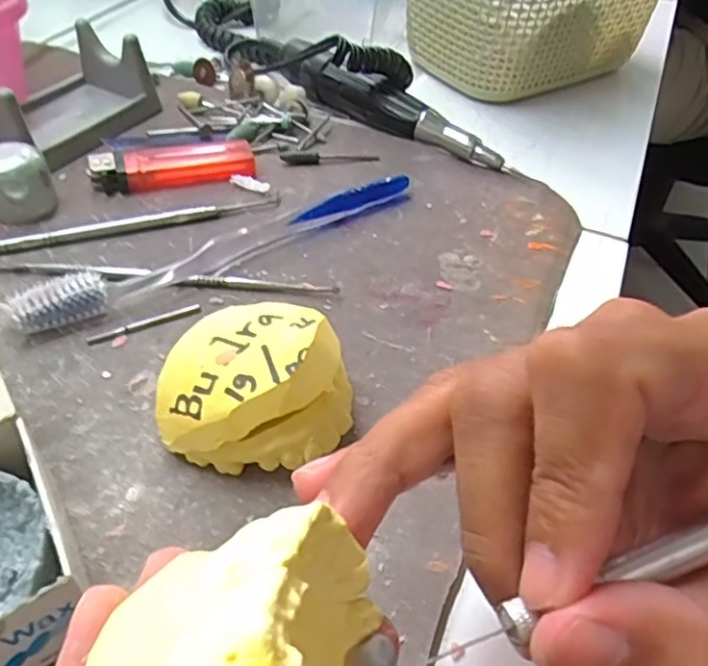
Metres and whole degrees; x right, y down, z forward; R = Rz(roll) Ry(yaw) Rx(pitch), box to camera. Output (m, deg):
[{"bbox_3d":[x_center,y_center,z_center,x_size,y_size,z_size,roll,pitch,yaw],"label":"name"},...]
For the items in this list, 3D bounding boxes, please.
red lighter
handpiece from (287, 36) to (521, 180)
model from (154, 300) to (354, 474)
[{"bbox_3d":[-0.090,-0.083,0.320,0.078,0.012,0.021,-9,47,-12],"label":"red lighter"},{"bbox_3d":[0.016,-0.128,0.361,0.162,0.030,0.026,34,53,26],"label":"handpiece"},{"bbox_3d":[-0.033,0.015,0.213,0.062,0.035,0.059,-7,46,-11],"label":"model"}]

